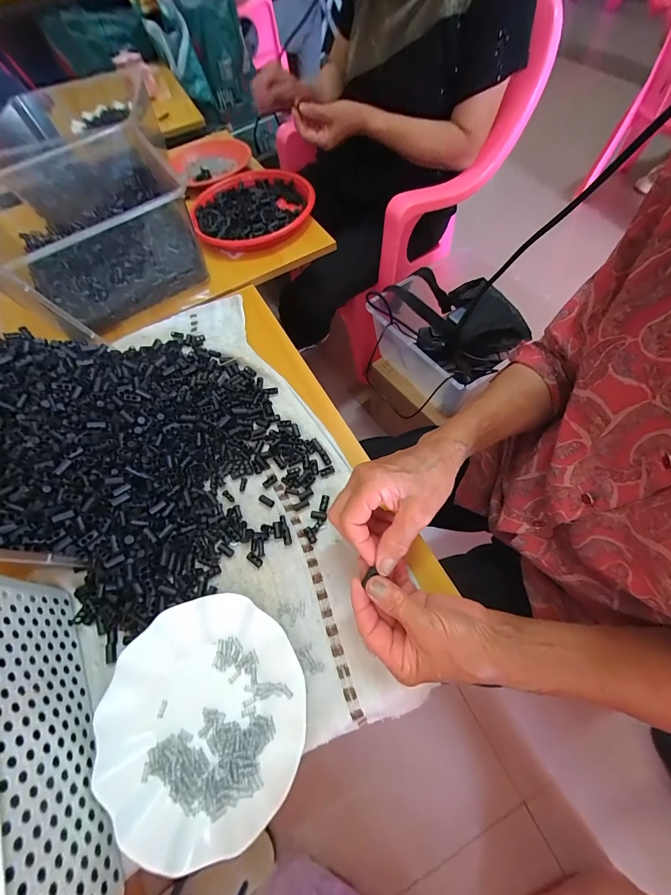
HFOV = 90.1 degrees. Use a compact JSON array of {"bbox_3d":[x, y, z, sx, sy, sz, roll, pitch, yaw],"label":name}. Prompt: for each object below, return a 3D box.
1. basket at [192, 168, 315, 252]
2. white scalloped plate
[{"bbox_3d":[-0.165,-0.483,0.675,0.240,0.036,0.256,-14,63,-1],"label":"basket"},{"bbox_3d":[-0.120,0.238,0.304,0.178,0.016,0.179,-2,63,4],"label":"white scalloped plate"}]

